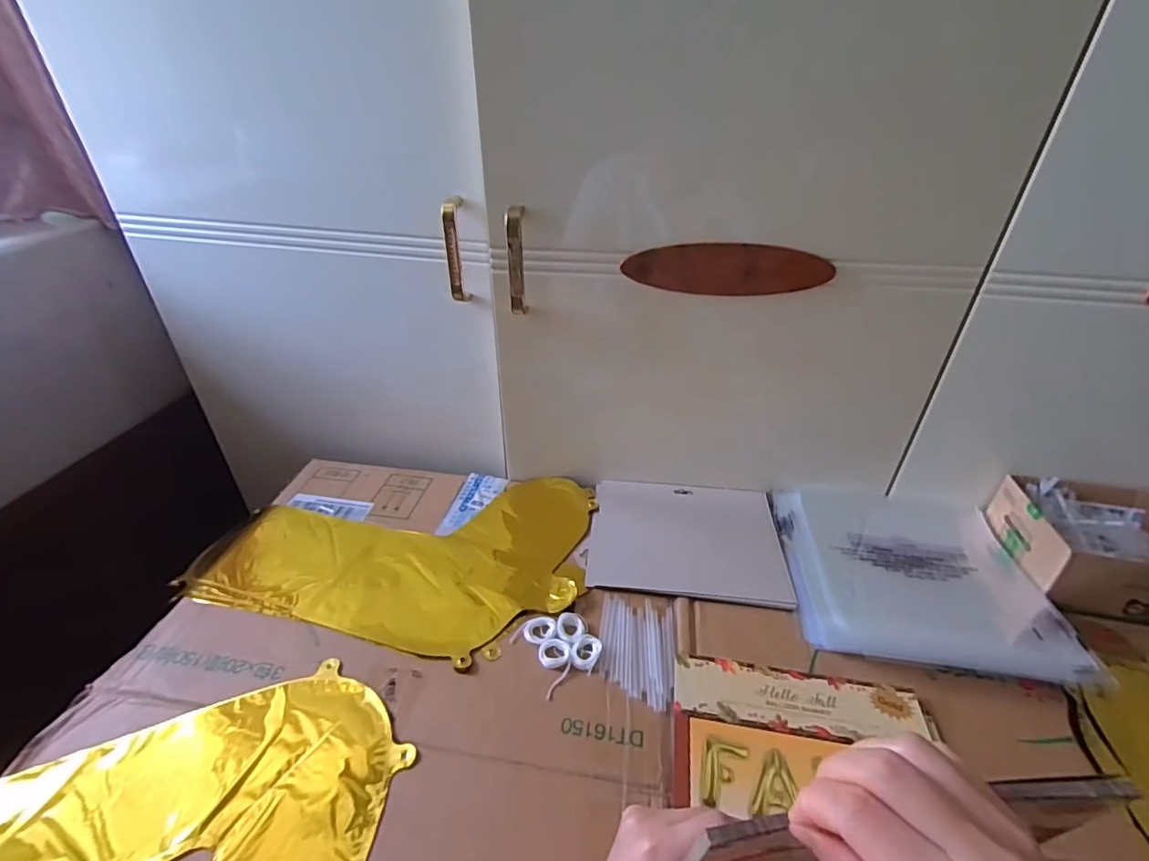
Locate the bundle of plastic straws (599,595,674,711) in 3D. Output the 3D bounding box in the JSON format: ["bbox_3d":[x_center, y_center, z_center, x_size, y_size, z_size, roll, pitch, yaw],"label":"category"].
[{"bbox_3d":[0.056,0.192,0.475,0.063,0.004,0.104,4,33,4],"label":"bundle of plastic straws"}]

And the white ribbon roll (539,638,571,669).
[{"bbox_3d":[-0.017,0.193,0.465,0.027,0.004,0.025,1,33,-1],"label":"white ribbon roll"}]

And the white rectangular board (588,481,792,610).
[{"bbox_3d":[0.122,0.113,0.582,0.198,0.005,0.161,5,33,5],"label":"white rectangular board"}]

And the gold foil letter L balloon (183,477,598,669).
[{"bbox_3d":[-0.180,0.117,0.574,0.372,0.006,0.238,7,34,8],"label":"gold foil letter L balloon"}]

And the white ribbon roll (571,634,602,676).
[{"bbox_3d":[0.010,0.193,0.468,0.025,0.004,0.034,16,36,21],"label":"white ribbon roll"}]

